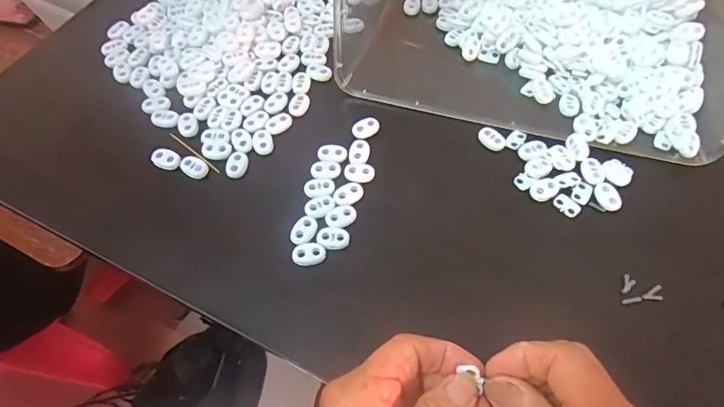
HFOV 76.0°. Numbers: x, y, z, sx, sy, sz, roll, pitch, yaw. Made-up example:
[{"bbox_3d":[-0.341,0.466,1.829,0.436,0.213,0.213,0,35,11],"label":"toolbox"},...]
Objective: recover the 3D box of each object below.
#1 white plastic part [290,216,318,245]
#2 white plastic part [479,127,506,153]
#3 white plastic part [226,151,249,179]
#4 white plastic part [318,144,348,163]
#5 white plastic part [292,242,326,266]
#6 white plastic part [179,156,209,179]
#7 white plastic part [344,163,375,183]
[{"bbox_3d":[-0.040,0.019,0.324,0.015,0.004,0.023,25,64,14],"label":"white plastic part"},{"bbox_3d":[0.102,-0.051,0.365,0.016,0.004,0.023,-38,67,-19],"label":"white plastic part"},{"bbox_3d":[-0.095,-0.030,0.355,0.014,0.005,0.022,7,61,4],"label":"white plastic part"},{"bbox_3d":[-0.022,-0.040,0.356,0.022,0.004,0.016,7,61,5],"label":"white plastic part"},{"bbox_3d":[-0.036,0.034,0.317,0.022,0.004,0.015,-12,61,-6],"label":"white plastic part"},{"bbox_3d":[-0.127,-0.029,0.350,0.021,0.004,0.015,30,65,16],"label":"white plastic part"},{"bbox_3d":[-0.002,-0.024,0.348,0.022,0.004,0.017,-2,60,-1],"label":"white plastic part"}]

